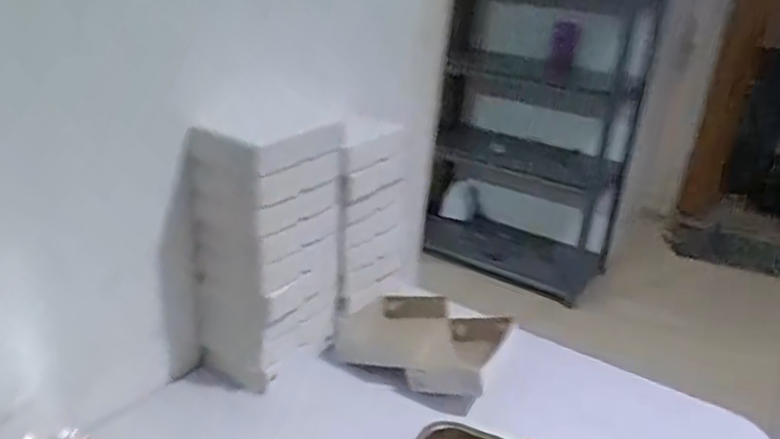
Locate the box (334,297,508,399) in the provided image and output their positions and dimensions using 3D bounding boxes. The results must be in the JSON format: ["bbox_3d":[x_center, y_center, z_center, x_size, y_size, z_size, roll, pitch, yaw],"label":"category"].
[{"bbox_3d":[0.053,0.200,1.042,0.250,0.076,0.180,17,26,23],"label":"box"}]

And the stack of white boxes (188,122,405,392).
[{"bbox_3d":[-0.134,0.040,0.955,0.115,0.353,0.297,23,29,34],"label":"stack of white boxes"}]

